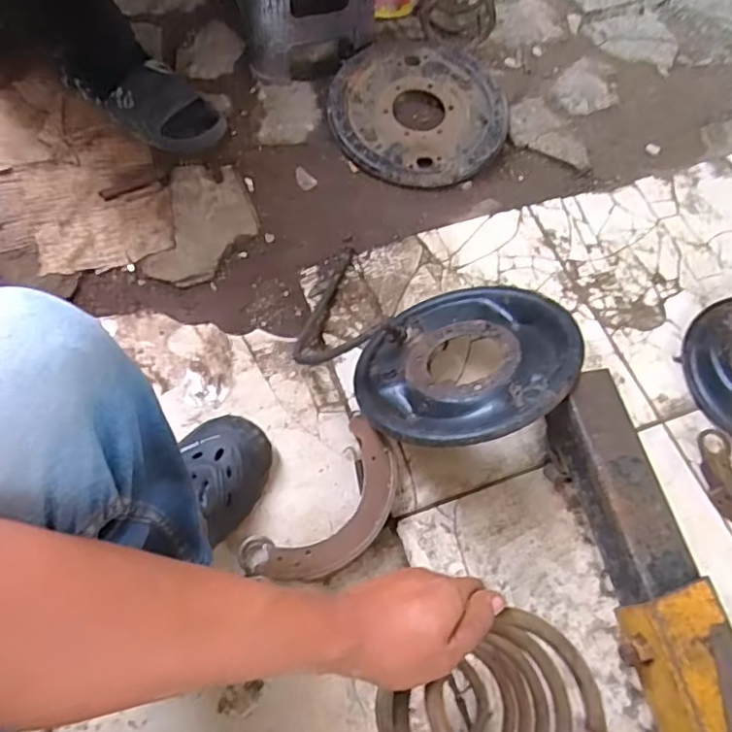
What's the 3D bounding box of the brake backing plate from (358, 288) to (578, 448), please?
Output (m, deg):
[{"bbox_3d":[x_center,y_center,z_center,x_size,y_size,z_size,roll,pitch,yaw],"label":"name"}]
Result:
[{"bbox_3d":[0.126,-0.005,0.716,0.257,0.032,0.265,-14,40,12],"label":"brake backing plate"}]

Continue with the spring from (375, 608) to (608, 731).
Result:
[{"bbox_3d":[0.087,0.265,0.438,0.131,0.188,0.100,-33,69,-17],"label":"spring"}]

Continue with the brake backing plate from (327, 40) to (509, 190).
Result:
[{"bbox_3d":[0.089,-0.440,1.014,0.297,0.063,0.291,1,64,-2],"label":"brake backing plate"}]

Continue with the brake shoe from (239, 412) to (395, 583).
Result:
[{"bbox_3d":[-0.039,0.176,0.705,0.112,0.031,0.223,37,68,15],"label":"brake shoe"}]

